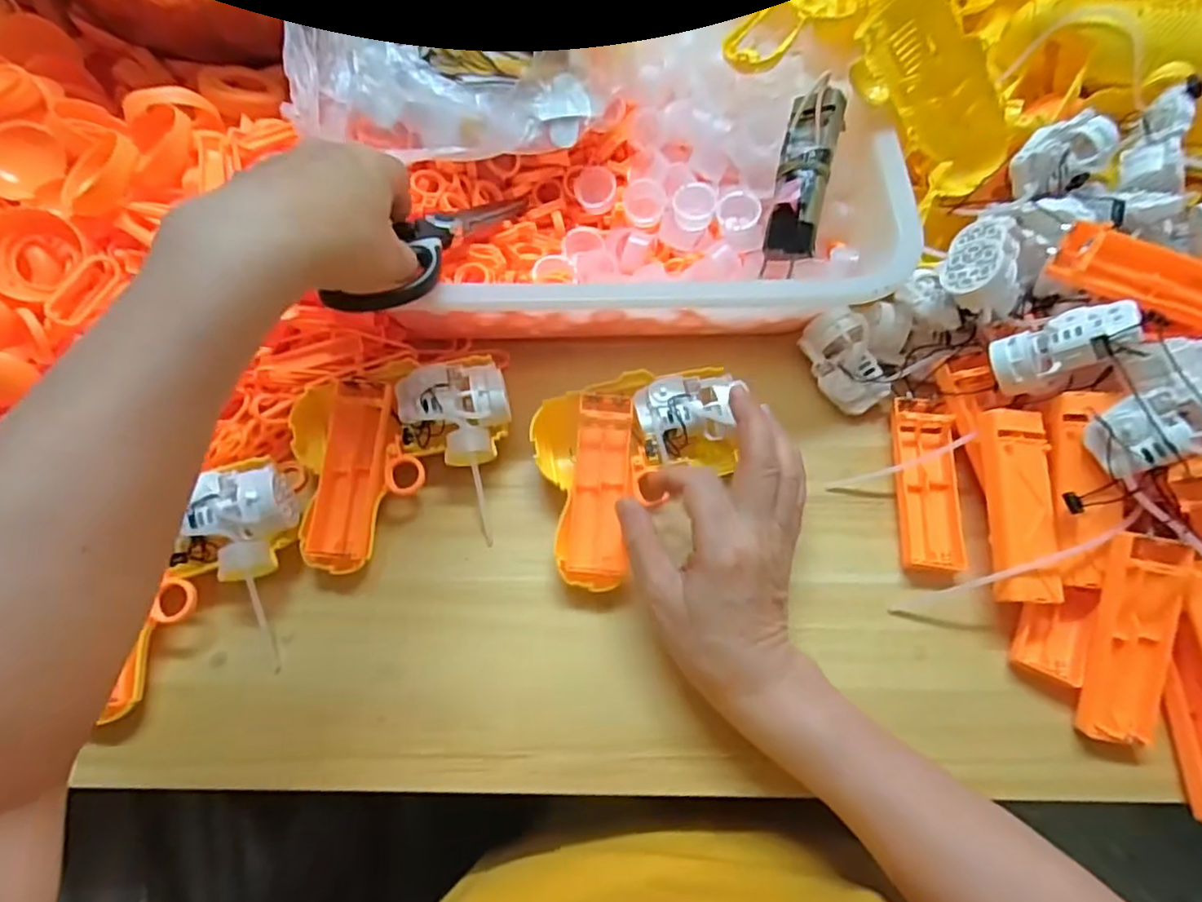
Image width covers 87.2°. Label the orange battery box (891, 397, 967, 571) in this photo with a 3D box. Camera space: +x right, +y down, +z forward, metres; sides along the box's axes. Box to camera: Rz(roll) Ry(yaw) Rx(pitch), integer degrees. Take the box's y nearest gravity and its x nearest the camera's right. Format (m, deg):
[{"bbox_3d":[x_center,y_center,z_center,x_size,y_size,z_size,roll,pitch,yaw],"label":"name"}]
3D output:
[{"bbox_3d":[0.201,0.018,0.390,0.034,0.019,0.109,4,66,3],"label":"orange battery box"}]

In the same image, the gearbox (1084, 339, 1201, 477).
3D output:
[{"bbox_3d":[0.294,-0.026,0.330,0.030,0.067,0.066,13,65,-40],"label":"gearbox"}]

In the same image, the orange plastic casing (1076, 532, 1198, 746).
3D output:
[{"bbox_3d":[0.282,0.099,0.333,0.037,0.019,0.107,10,93,6],"label":"orange plastic casing"}]

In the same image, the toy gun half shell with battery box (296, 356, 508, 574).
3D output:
[{"bbox_3d":[-0.123,0.003,0.387,0.133,0.033,0.120,-5,65,-1],"label":"toy gun half shell with battery box"}]

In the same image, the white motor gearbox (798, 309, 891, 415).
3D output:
[{"bbox_3d":[0.163,-0.062,0.419,0.035,0.033,0.066,-21,67,-8],"label":"white motor gearbox"}]

